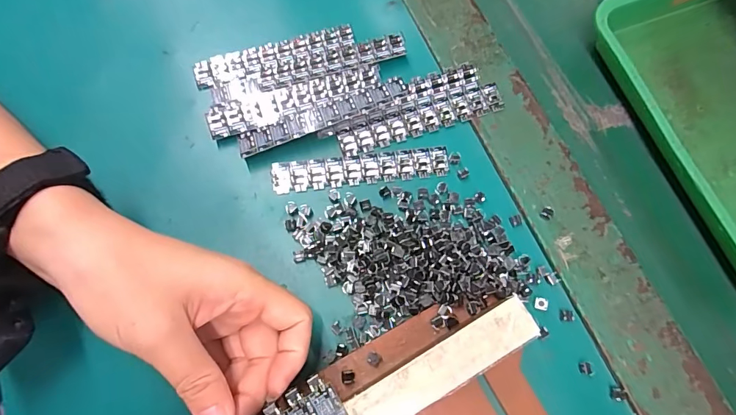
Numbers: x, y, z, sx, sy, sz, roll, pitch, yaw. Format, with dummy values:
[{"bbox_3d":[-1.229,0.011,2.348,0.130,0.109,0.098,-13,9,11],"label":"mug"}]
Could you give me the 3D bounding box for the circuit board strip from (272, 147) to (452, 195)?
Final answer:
[{"bbox_3d":[-0.005,-0.024,0.261,0.107,0.004,0.019,-6,72,-3],"label":"circuit board strip"}]

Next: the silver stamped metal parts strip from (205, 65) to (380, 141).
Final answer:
[{"bbox_3d":[-0.047,-0.068,0.268,0.110,0.011,0.021,-17,73,-6],"label":"silver stamped metal parts strip"}]

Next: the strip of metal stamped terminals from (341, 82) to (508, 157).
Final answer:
[{"bbox_3d":[0.035,-0.056,0.269,0.107,0.006,0.018,-18,73,-6],"label":"strip of metal stamped terminals"}]

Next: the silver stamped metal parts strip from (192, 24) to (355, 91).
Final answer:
[{"bbox_3d":[-0.063,-0.103,0.280,0.108,0.004,0.024,-14,73,-5],"label":"silver stamped metal parts strip"}]

